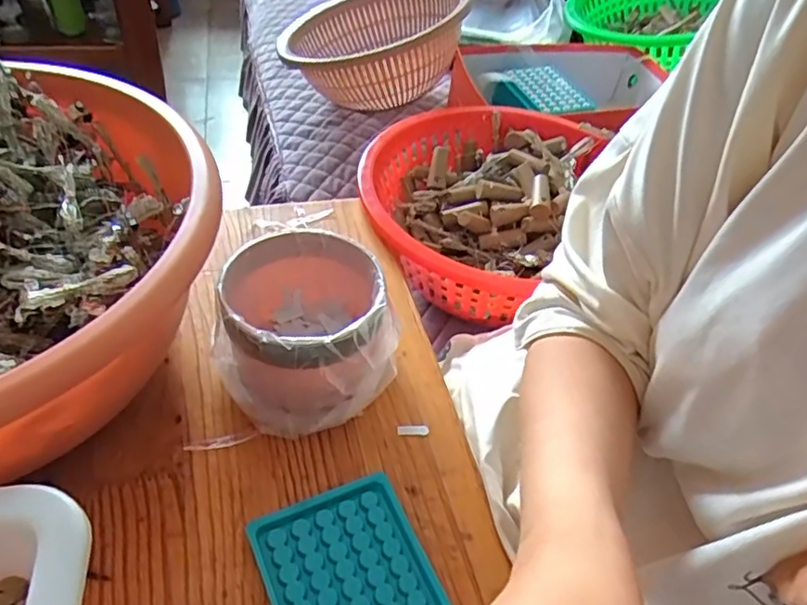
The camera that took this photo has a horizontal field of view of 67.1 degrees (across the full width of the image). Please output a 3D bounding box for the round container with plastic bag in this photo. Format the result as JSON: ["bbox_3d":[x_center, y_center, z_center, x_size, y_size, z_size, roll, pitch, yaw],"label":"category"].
[{"bbox_3d":[-0.072,0.021,0.446,0.122,0.086,0.128,-4,44,-11],"label":"round container with plastic bag"}]

